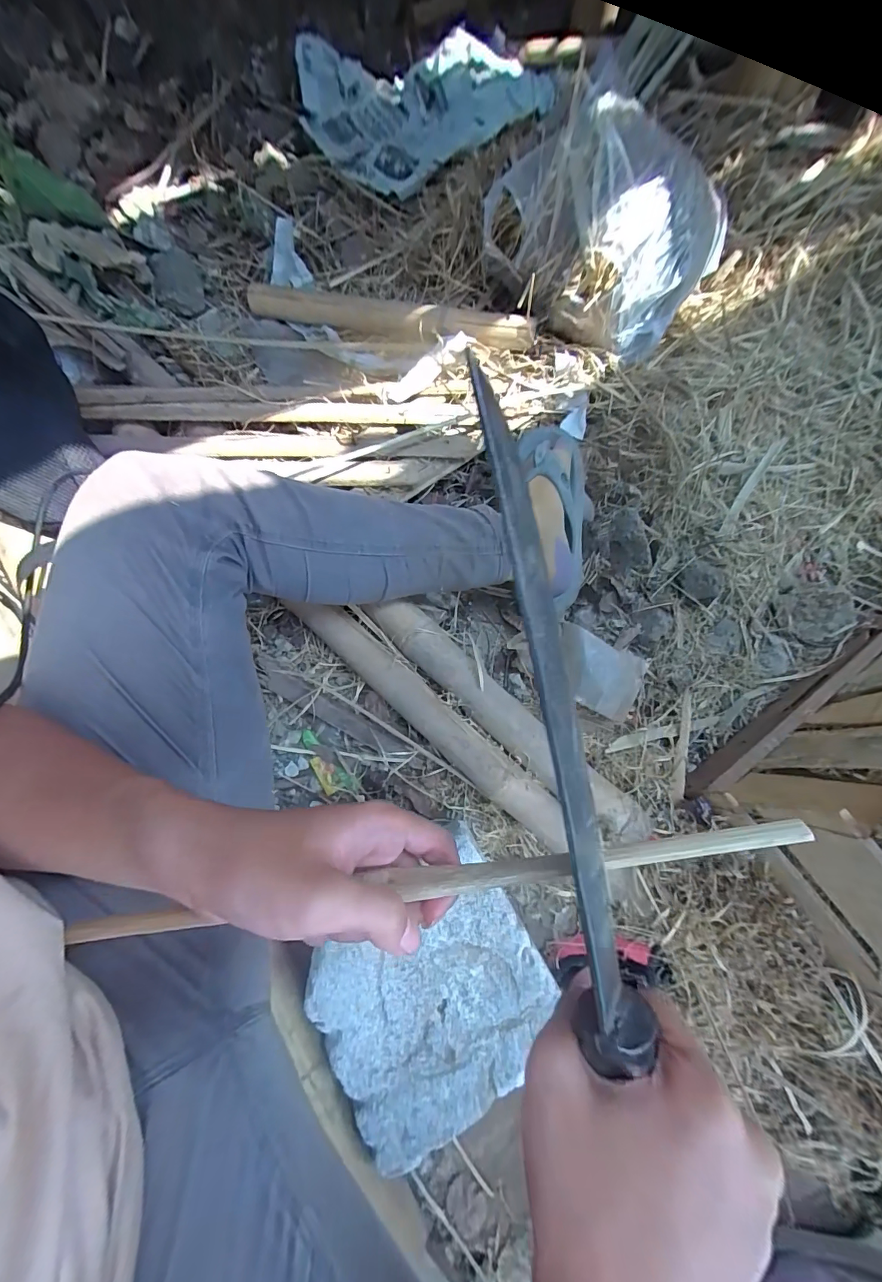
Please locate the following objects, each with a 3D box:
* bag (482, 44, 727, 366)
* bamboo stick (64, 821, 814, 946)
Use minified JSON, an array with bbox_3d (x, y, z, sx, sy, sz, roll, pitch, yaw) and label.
[{"bbox_3d":[0.213,-0.558,0.573,0.297,0.208,0.181,25,72,6],"label":"bag"},{"bbox_3d":[-0.016,0.125,0.221,0.381,0.009,0.014,-11,72,5],"label":"bamboo stick"}]

